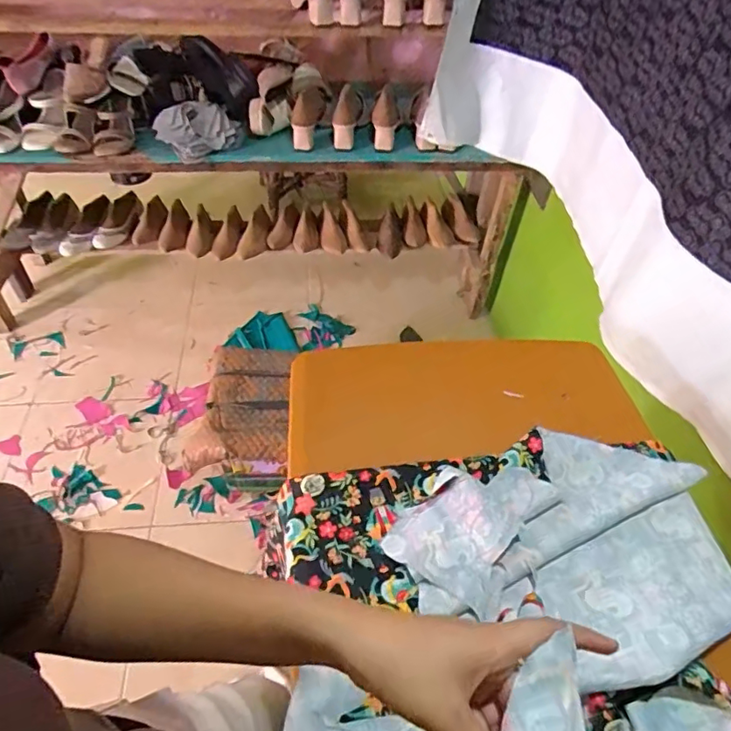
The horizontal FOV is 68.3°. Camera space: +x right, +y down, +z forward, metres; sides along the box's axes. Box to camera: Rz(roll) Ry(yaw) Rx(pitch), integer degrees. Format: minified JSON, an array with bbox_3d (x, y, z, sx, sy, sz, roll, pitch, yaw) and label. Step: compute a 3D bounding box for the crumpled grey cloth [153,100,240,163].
[{"bbox_3d":[-0.420,-0.592,1.343,0.202,0.082,0.147,-12,51,-13],"label":"crumpled grey cloth"}]

